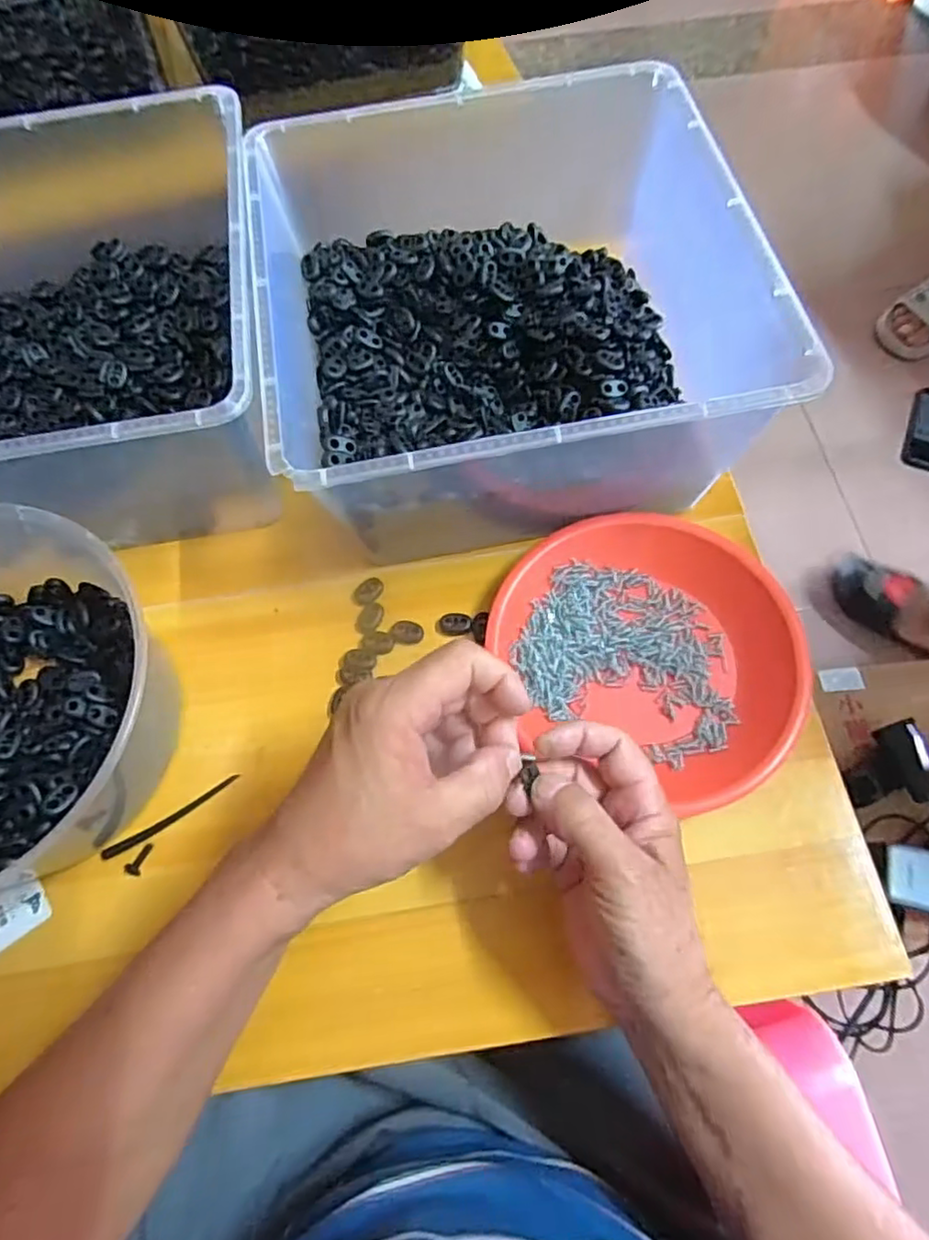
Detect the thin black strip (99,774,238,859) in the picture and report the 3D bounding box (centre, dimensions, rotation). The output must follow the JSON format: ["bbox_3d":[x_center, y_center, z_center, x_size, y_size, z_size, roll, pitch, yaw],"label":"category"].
[{"bbox_3d":[-0.183,0.124,0.405,0.089,0.005,0.007,-31,70,-10],"label":"thin black strip"}]

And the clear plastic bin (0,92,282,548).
[{"bbox_3d":[-0.278,-0.192,0.461,0.299,0.139,0.298,-8,67,-1],"label":"clear plastic bin"}]

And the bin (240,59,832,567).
[{"bbox_3d":[0.026,-0.198,0.451,0.296,0.142,0.293,-10,67,-2],"label":"bin"}]

